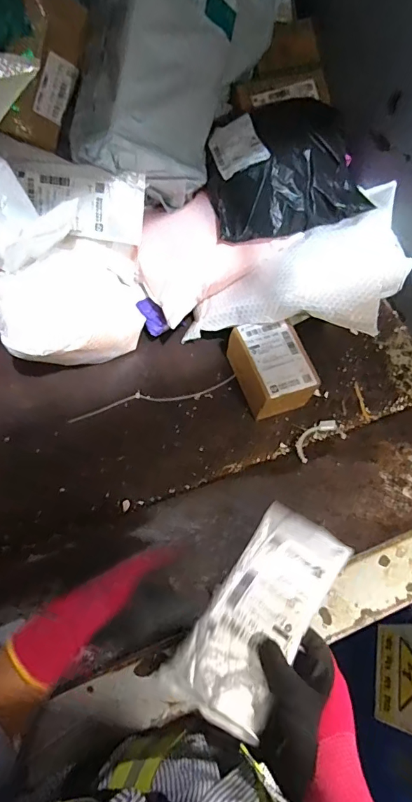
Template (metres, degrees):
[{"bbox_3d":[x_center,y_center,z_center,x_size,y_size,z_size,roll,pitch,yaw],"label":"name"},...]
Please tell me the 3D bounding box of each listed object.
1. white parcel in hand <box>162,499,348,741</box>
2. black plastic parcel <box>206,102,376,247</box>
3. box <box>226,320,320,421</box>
[{"bbox_3d":[0.061,0.211,0.446,0.095,0.027,0.217,35,60,13],"label":"white parcel in hand"},{"bbox_3d":[0.111,-0.371,0.677,0.246,0.068,0.232,-16,67,-11],"label":"black plastic parcel"},{"bbox_3d":[0.100,-0.052,0.681,0.096,0.082,0.134,-20,68,-12],"label":"box"}]

